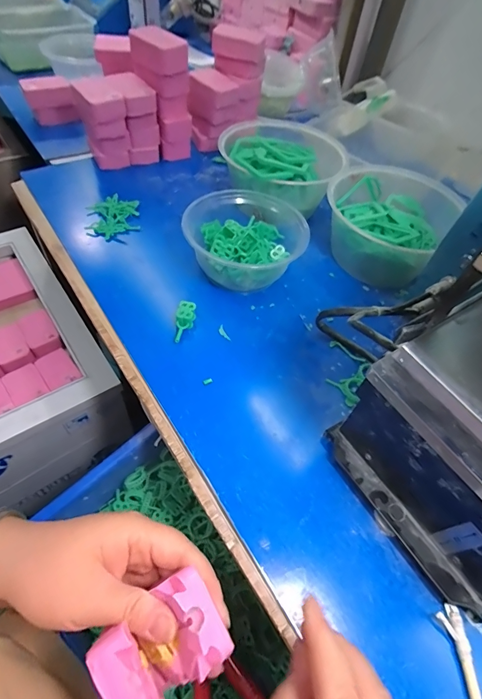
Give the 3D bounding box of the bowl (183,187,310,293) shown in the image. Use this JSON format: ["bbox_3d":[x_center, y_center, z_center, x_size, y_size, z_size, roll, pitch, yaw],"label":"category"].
[{"bbox_3d":[0.004,-0.129,0.433,0.130,0.062,0.127,3,54,-4],"label":"bowl"}]

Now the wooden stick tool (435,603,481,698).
[{"bbox_3d":[0.143,0.219,0.222,0.016,0.008,0.106,-1,54,-6],"label":"wooden stick tool"}]

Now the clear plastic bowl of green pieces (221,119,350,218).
[{"bbox_3d":[0.053,-0.247,0.507,0.156,0.070,0.149,3,54,-4],"label":"clear plastic bowl of green pieces"}]

